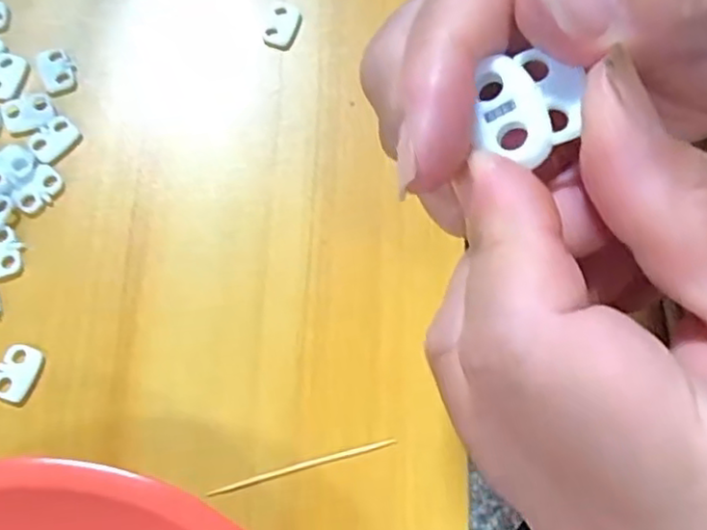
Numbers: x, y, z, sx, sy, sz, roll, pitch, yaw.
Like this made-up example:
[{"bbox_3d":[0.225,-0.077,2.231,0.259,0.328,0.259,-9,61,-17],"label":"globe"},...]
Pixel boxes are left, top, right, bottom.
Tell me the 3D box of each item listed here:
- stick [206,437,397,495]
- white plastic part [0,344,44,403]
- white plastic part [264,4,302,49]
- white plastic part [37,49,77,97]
[{"bbox_3d":[-0.017,0.066,0.221,0.062,0.004,0.004,-17,74,-6],"label":"stick"},{"bbox_3d":[-0.114,0.036,0.227,0.013,0.004,0.019,16,74,4],"label":"white plastic part"},{"bbox_3d":[-0.028,-0.095,0.266,0.013,0.004,0.019,17,74,4],"label":"white plastic part"},{"bbox_3d":[-0.115,-0.075,0.259,0.012,0.004,0.021,-26,76,-8],"label":"white plastic part"}]

